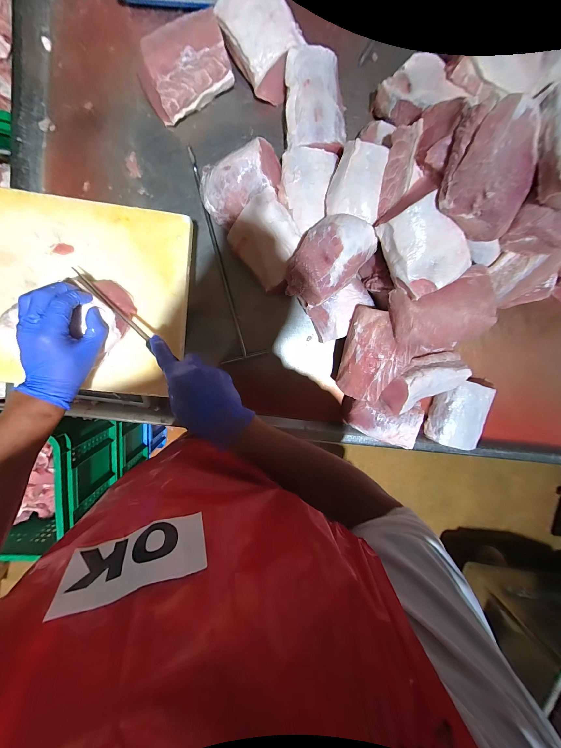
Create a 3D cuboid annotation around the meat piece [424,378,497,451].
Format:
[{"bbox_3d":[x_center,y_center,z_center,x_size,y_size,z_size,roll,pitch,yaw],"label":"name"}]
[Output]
[{"bbox_3d":[0.411,0.085,0.582,0.108,0.047,0.166,17,96,-6],"label":"meat piece"}]

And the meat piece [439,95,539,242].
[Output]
[{"bbox_3d":[0.316,-0.303,0.387,0.127,0.072,0.146,16,96,-6],"label":"meat piece"}]

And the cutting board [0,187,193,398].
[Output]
[{"bbox_3d":[-0.345,-0.125,0.426,0.367,0.036,0.300,7,97,-5],"label":"cutting board"}]

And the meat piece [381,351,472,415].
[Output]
[{"bbox_3d":[0.305,0.018,0.537,0.172,0.059,0.107,-25,98,-1],"label":"meat piece"}]

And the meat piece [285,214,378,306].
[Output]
[{"bbox_3d":[0.091,-0.217,0.483,0.116,0.073,0.167,40,93,-7],"label":"meat piece"}]

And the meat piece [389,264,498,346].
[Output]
[{"bbox_3d":[0.306,-0.116,0.480,0.186,0.074,0.126,-13,98,-2],"label":"meat piece"}]

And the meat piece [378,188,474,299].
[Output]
[{"bbox_3d":[0.254,-0.218,0.445,0.116,0.061,0.142,-24,98,-1],"label":"meat piece"}]

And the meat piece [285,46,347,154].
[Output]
[{"bbox_3d":[0.069,-0.518,0.498,0.119,0.057,0.154,0,97,-4],"label":"meat piece"}]

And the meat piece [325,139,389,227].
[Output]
[{"bbox_3d":[0.141,-0.352,0.466,0.091,0.040,0.123,10,96,-5],"label":"meat piece"}]

